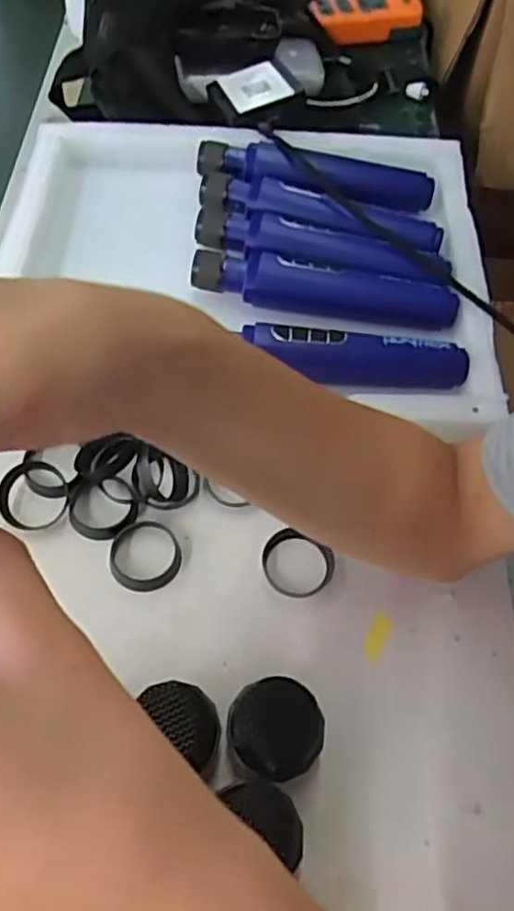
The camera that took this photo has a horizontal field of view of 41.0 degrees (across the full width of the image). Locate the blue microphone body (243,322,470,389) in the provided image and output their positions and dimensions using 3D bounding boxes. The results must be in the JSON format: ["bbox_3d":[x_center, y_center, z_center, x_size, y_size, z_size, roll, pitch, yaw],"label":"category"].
[{"bbox_3d":[0.068,-0.066,0.459,0.147,0.026,0.032,5,59,0],"label":"blue microphone body"}]

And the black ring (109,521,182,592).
[{"bbox_3d":[-0.068,0.060,0.424,0.042,0.011,0.047,-2,58,-4],"label":"black ring"}]

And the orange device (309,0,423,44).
[{"bbox_3d":[0.114,-0.457,0.715,0.119,0.030,0.055,-5,58,-6],"label":"orange device"}]

